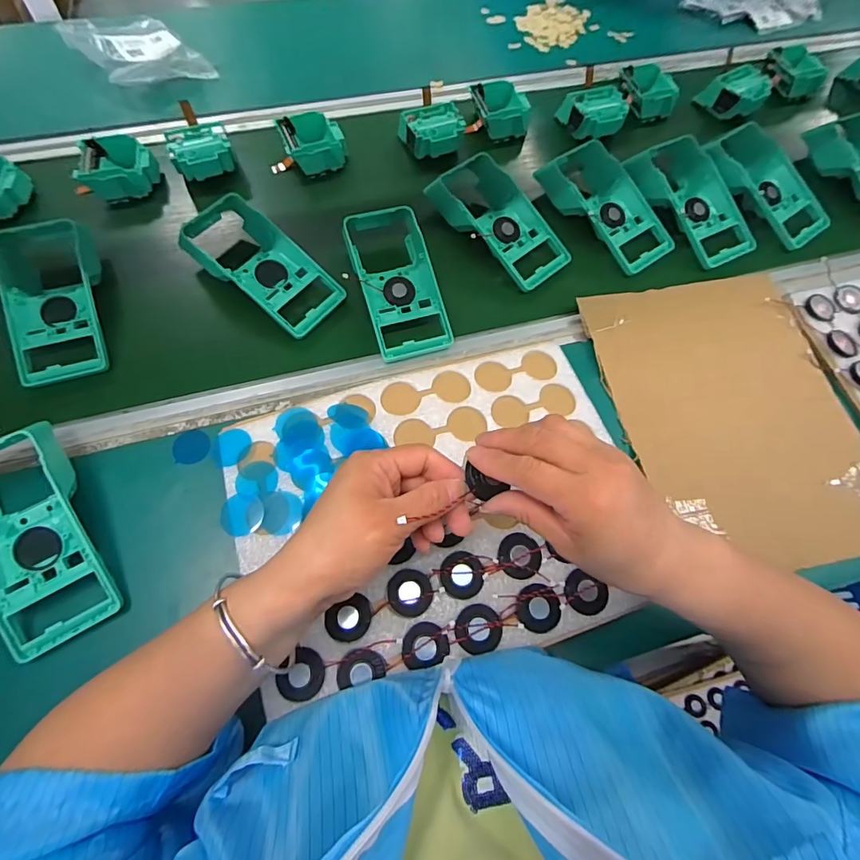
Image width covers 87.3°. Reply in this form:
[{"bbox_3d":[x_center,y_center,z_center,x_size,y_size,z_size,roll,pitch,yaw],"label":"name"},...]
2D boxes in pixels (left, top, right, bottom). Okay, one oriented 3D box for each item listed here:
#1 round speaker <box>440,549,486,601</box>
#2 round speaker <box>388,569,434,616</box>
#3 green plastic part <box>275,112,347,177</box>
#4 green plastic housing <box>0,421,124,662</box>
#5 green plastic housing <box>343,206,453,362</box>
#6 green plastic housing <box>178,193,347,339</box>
[{"bbox_3d":[0.025,0.109,0.342,0.032,0.004,0.033,1,66,-3],"label":"round speaker"},{"bbox_3d":[-0.015,0.121,0.338,0.032,0.004,0.033,1,66,-3],"label":"round speaker"},{"bbox_3d":[-0.151,-0.374,0.589,0.078,0.036,0.071,-13,70,-7],"label":"green plastic part"},{"bbox_3d":[-0.329,0.087,0.372,0.082,0.054,0.175,-26,72,-12],"label":"green plastic housing"},{"bbox_3d":[-0.037,-0.172,0.496,0.092,0.035,0.193,-12,70,-7],"label":"green plastic housing"},{"bbox_3d":[-0.179,-0.187,0.500,0.171,0.047,0.104,35,69,12],"label":"green plastic housing"}]

